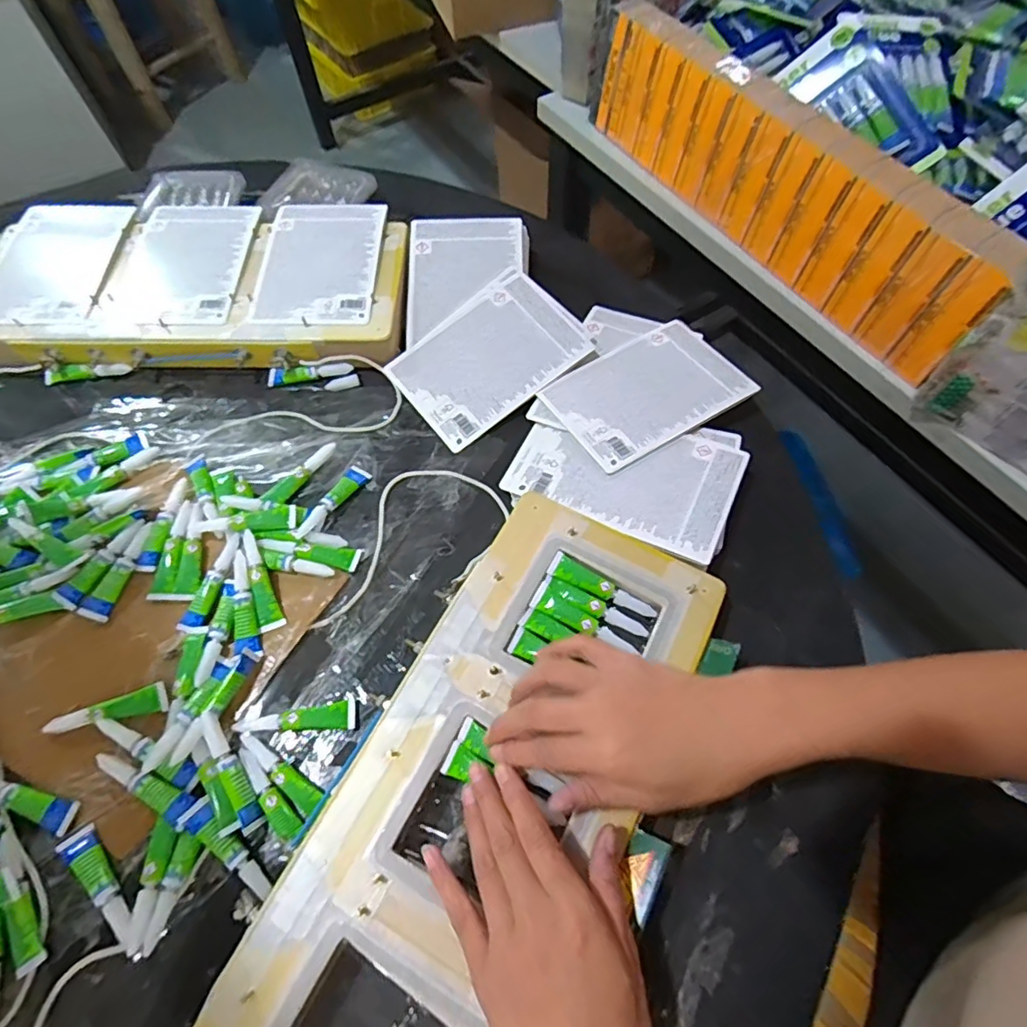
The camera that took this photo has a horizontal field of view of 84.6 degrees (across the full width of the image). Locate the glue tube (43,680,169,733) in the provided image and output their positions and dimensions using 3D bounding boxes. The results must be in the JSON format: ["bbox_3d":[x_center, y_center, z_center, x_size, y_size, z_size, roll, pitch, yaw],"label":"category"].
[{"bbox_3d":[-0.286,0.140,0.396,0.081,0.014,0.018,-18,63,-7],"label":"glue tube"}]

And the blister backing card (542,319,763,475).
[{"bbox_3d":[0.120,-0.114,0.516,0.167,0.005,0.117,-28,61,-14],"label":"blister backing card"}]

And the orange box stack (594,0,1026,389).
[{"bbox_3d":[0.260,-0.344,0.576,0.065,0.114,0.512,-27,65,-12],"label":"orange box stack"}]

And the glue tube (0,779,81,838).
[{"bbox_3d":[-0.333,0.190,0.376,0.086,0.011,0.018,15,64,9],"label":"glue tube"}]

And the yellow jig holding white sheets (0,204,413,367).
[{"bbox_3d":[-0.320,-0.237,0.572,0.423,0.032,0.199,1,63,2],"label":"yellow jig holding white sheets"}]

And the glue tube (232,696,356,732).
[{"bbox_3d":[-0.153,0.142,0.398,0.080,0.011,0.020,-3,63,0],"label":"glue tube"}]

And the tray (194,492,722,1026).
[{"bbox_3d":[-0.019,0.184,0.354,0.166,0.028,0.423,25,66,14],"label":"tray"}]

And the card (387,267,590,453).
[{"bbox_3d":[-0.021,-0.150,0.538,0.174,0.007,0.115,-38,76,-9],"label":"card"}]

